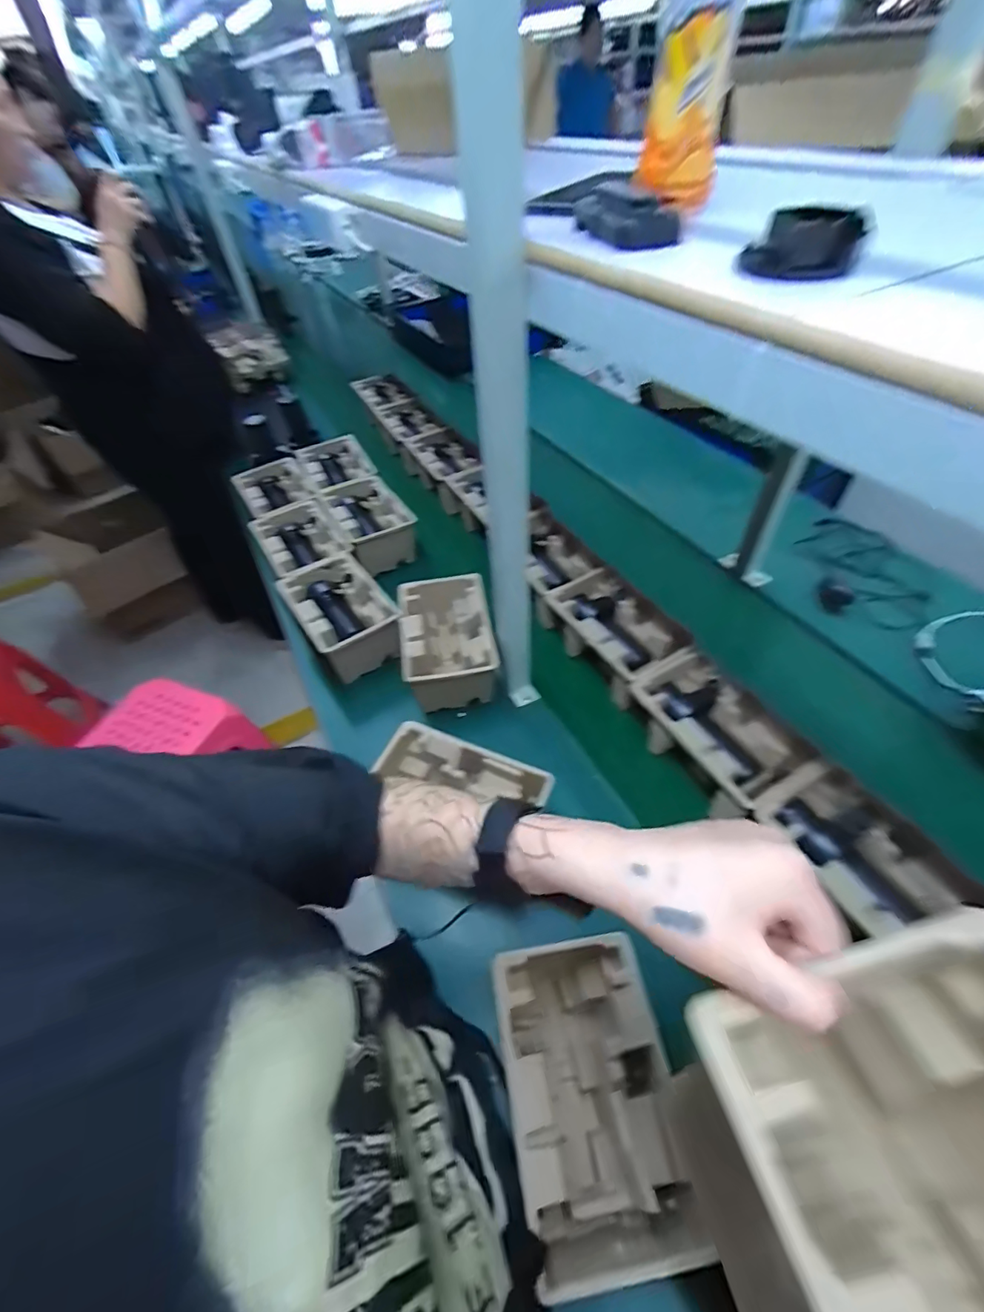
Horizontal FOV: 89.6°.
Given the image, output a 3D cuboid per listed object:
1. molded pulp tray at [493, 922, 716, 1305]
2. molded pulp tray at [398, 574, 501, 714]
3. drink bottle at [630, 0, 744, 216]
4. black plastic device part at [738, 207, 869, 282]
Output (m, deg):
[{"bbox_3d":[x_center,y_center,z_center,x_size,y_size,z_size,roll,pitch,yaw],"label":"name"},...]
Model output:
[{"bbox_3d":[0.089,0.408,0.472,0.138,0.121,0.220,-9,50,-3],"label":"molded pulp tray"},{"bbox_3d":[-0.074,-0.016,0.855,0.148,0.109,0.233,-11,50,-5],"label":"molded pulp tray"},{"bbox_3d":[0.143,-0.451,0.340,0.062,0.204,0.060,11,52,13],"label":"drink bottle"},{"bbox_3d":[0.185,-0.248,0.296,0.061,0.026,0.061,19,54,19],"label":"black plastic device part"}]

